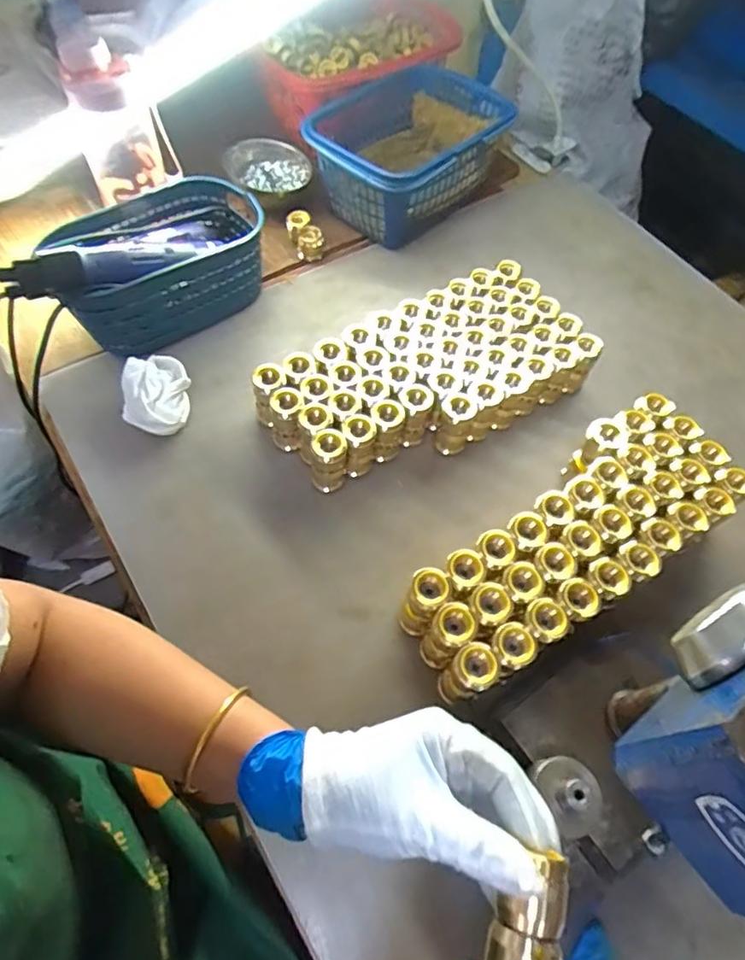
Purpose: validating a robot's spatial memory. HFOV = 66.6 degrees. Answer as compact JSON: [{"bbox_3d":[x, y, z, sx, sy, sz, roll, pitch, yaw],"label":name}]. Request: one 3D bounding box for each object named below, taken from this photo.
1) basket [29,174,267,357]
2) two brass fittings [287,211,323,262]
[{"bbox_3d":[-0.233,-0.246,0.636,0.238,0.097,0.136,-35,68,-22],"label":"basket"},{"bbox_3d":[-0.086,-0.313,0.727,0.034,0.043,0.046,-21,64,-16],"label":"two brass fittings"}]

